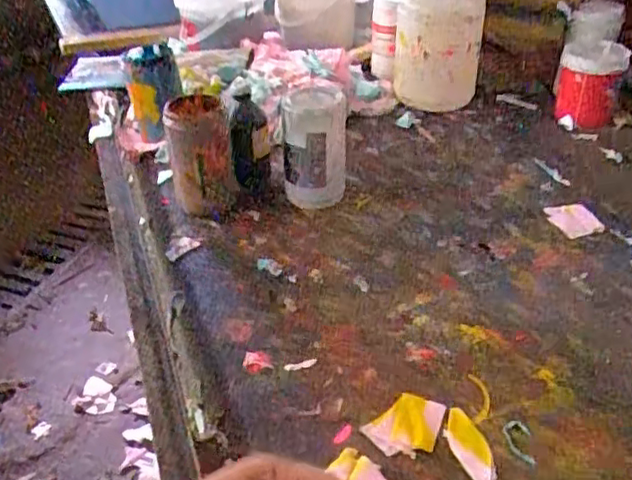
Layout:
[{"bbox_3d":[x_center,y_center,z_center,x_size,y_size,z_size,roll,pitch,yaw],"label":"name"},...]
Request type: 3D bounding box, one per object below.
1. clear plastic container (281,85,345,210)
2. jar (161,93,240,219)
[{"bbox_3d":[-0.004,-0.141,0.993,0.097,0.173,0.096,-5,36,-1],"label":"clear plastic container"},{"bbox_3d":[-0.172,-0.120,0.966,0.092,0.164,0.098,-11,36,-9],"label":"jar"}]

